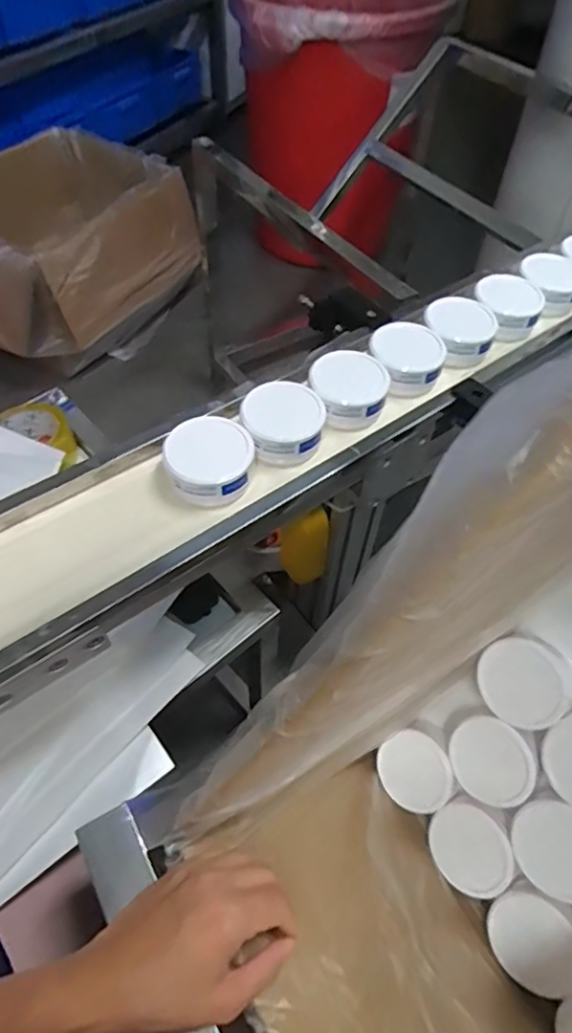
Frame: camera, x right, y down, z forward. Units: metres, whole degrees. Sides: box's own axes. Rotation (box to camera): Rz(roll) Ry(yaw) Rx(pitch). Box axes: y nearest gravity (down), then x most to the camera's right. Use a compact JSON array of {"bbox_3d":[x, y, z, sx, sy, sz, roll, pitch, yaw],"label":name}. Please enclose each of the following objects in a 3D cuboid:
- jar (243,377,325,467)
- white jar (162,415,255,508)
[{"bbox_3d":[-0.003,-0.081,0.529,0.077,0.051,0.070,5,53,2],"label":"jar"},{"bbox_3d":[-0.066,-0.049,0.502,0.072,0.035,0.075,-1,53,-3],"label":"white jar"}]

